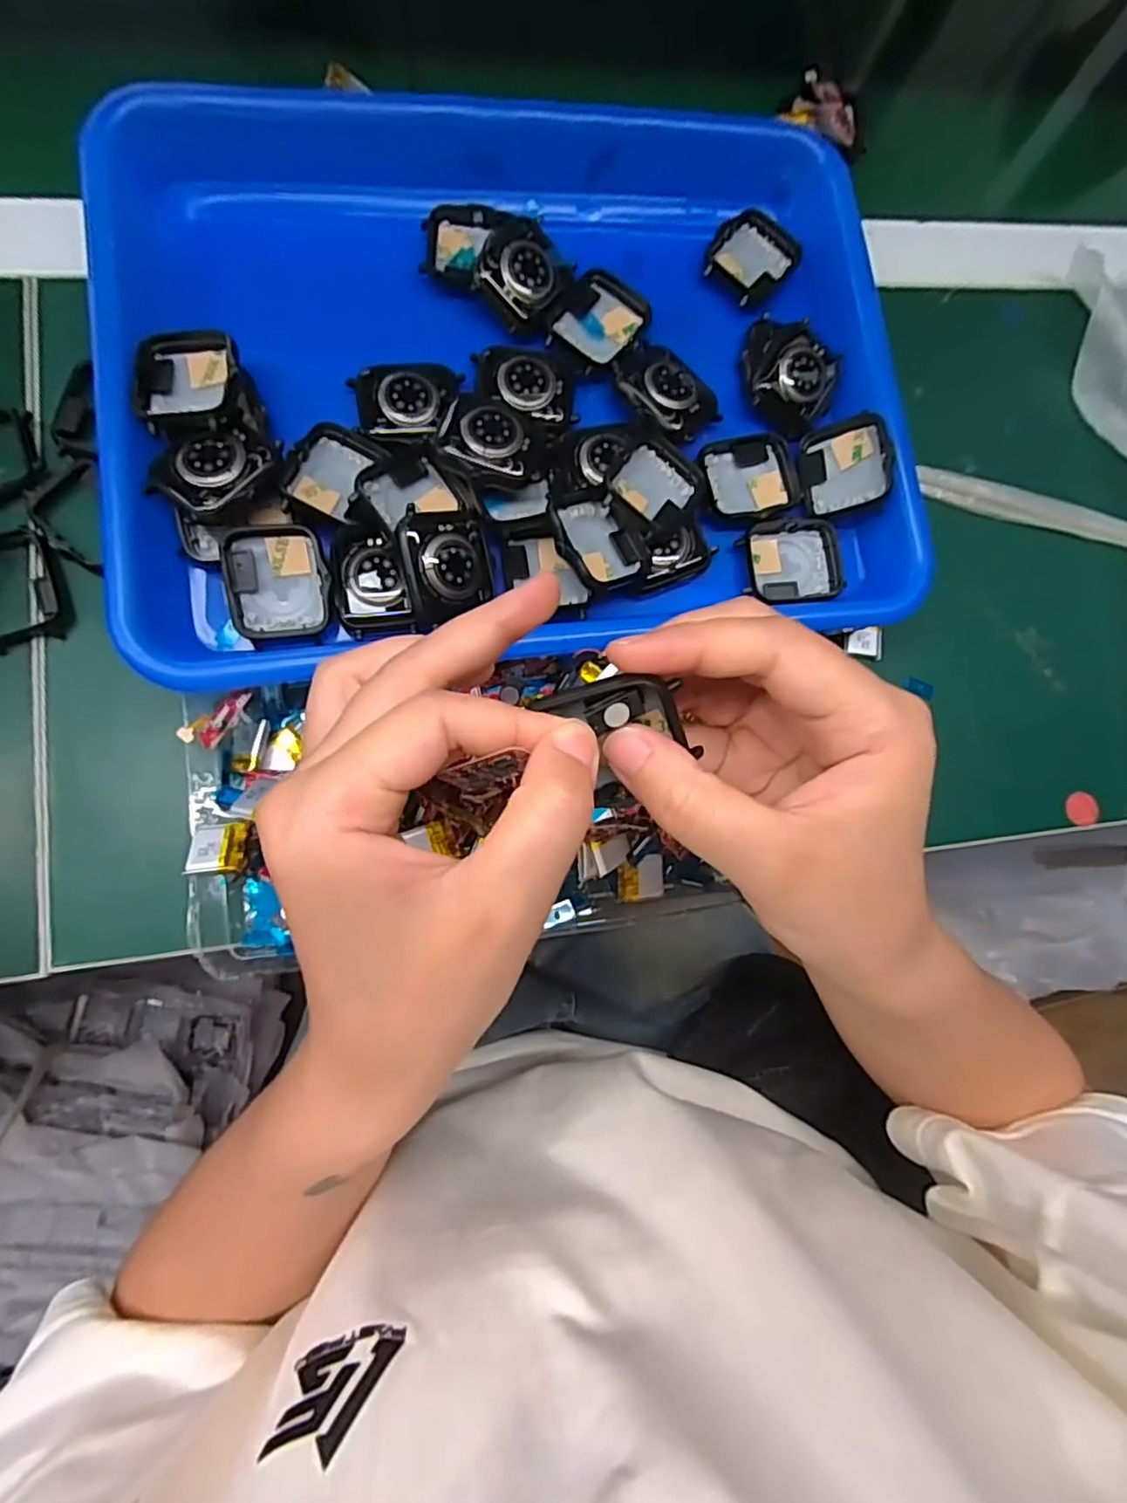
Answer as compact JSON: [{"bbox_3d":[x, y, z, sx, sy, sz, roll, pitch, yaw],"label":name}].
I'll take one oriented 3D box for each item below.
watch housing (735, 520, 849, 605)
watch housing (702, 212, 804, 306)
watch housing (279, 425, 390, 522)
[{"bbox_3d":[0.101,-0.084,0.289,0.043,0.010,0.036,-8,82,-6],"label":"watch housing"},{"bbox_3d":[0.087,-0.234,0.309,0.035,0.009,0.043,44,80,3],"label":"watch housing"},{"bbox_3d":[-0.092,-0.111,0.260,0.032,0.011,0.041,24,71,-25],"label":"watch housing"}]

